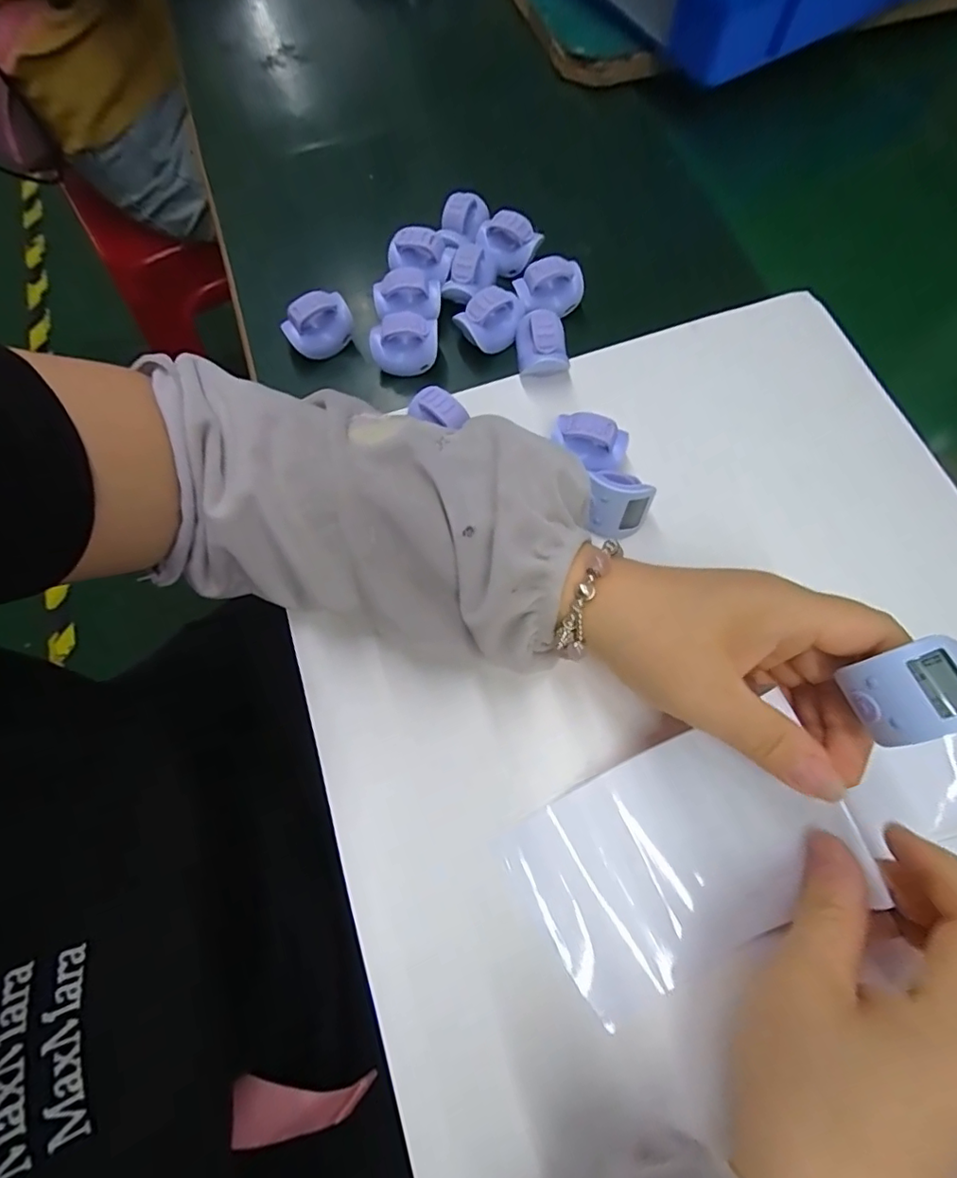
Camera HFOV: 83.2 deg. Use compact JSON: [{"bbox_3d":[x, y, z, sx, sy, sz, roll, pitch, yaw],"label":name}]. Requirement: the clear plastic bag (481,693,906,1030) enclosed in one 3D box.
[{"bbox_3d":[0.083,0.116,0.231,0.128,0.017,0.084,-34,74,9],"label":"clear plastic bag"}]

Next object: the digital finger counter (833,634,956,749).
[{"bbox_3d":[0.155,0.037,0.191,0.036,0.024,0.029,-30,68,20],"label":"digital finger counter"}]

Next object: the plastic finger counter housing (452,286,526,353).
[{"bbox_3d":[0.009,-0.163,0.326,0.041,0.029,0.020,-27,73,-9],"label":"plastic finger counter housing"}]

